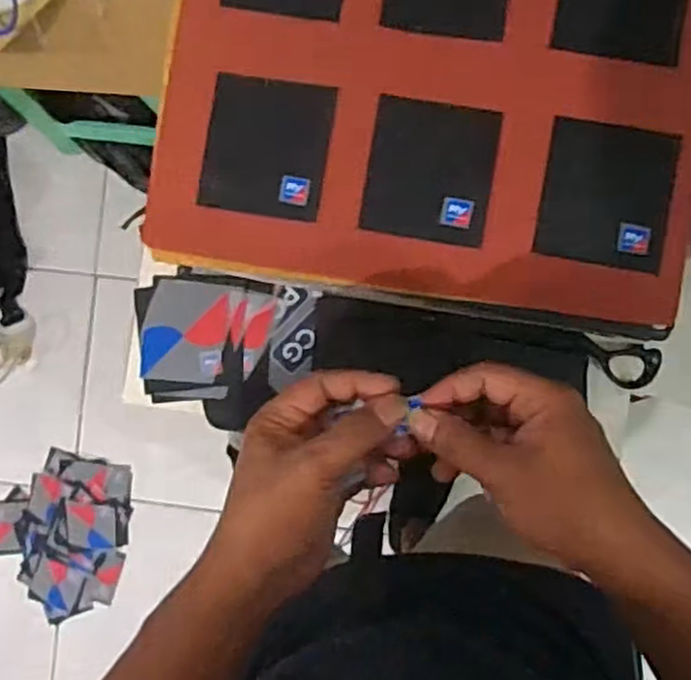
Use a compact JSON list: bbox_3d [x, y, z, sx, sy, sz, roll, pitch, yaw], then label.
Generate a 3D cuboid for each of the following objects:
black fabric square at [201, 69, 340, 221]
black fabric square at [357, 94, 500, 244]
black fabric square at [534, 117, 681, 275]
[{"bbox_3d":[-0.057,-0.140,0.527,0.089,0.004,0.096,9,92,2],"label":"black fabric square"},{"bbox_3d":[0.062,-0.122,0.524,0.089,0.005,0.097,9,90,5],"label":"black fabric square"},{"bbox_3d":[0.186,-0.103,0.513,0.090,0.006,0.097,12,91,5],"label":"black fabric square"}]

